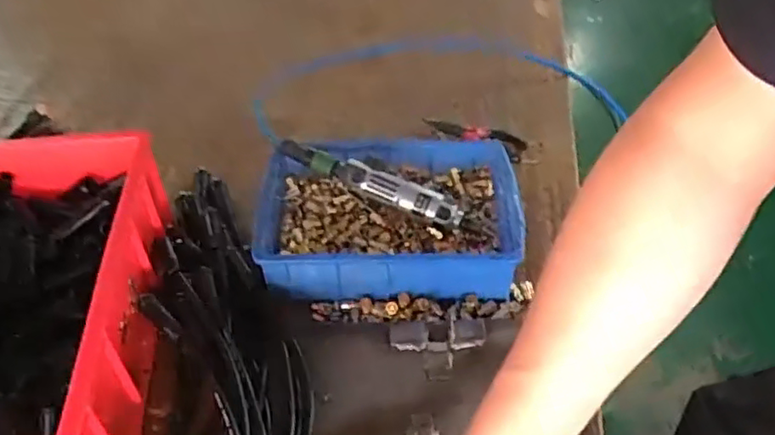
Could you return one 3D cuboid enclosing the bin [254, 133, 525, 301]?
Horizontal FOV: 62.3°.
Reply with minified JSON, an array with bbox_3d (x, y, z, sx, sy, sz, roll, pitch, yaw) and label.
[{"bbox_3d":[0.002,0.002,0.766,0.309,0.078,0.208,-1,45,0],"label":"bin"}]

